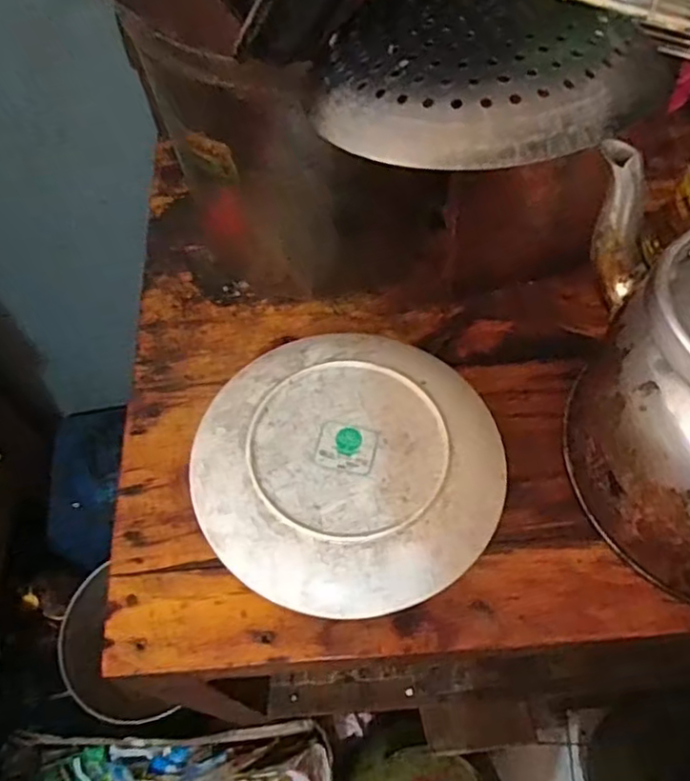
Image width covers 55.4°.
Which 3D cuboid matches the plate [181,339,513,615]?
[{"bbox_3d":[0.002,0.040,0.412,0.183,0.022,0.187,0,61,1],"label":"plate"}]

